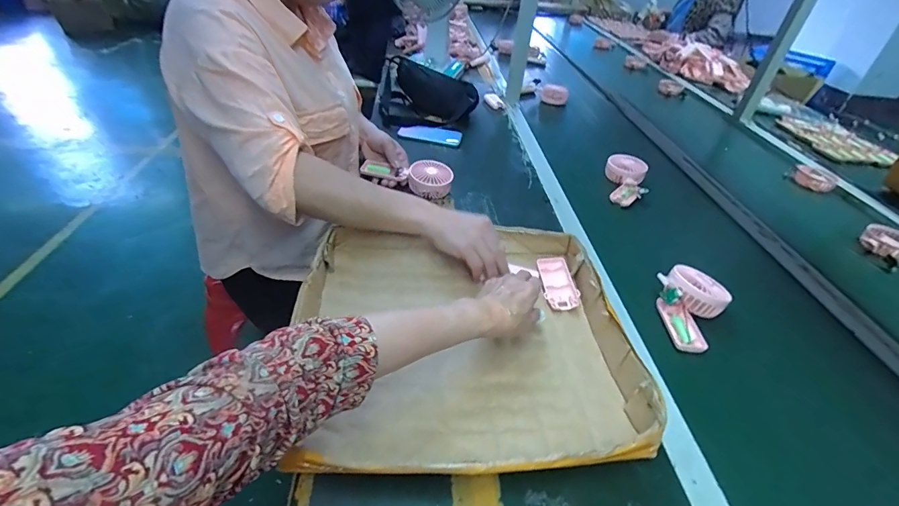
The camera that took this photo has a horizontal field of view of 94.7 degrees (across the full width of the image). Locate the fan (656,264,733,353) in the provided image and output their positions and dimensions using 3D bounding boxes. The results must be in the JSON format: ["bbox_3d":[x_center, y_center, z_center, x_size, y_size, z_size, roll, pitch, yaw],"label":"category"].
[{"bbox_3d":[0.351,0.078,0.613,0.091,0.051,0.122,30,44,27],"label":"fan"}]

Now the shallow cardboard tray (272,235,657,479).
[{"bbox_3d":[0.022,0.096,0.534,0.381,0.062,0.366,1,39,-7],"label":"shallow cardboard tray"}]

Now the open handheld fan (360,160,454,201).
[{"bbox_3d":[-0.087,-0.158,0.845,0.178,0.058,0.074,20,41,18],"label":"open handheld fan"}]

